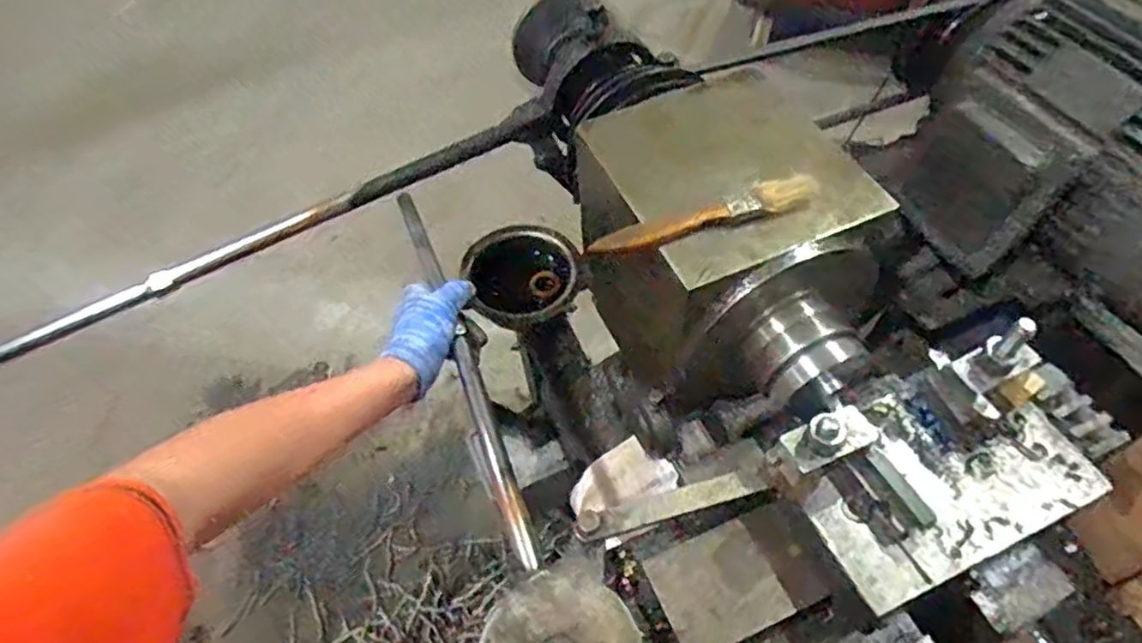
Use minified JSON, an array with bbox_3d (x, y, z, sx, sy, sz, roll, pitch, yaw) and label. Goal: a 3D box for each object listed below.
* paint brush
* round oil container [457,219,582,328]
[{"bbox_3d":[0.086,-0.067,0.418,0.151,0.014,0.018,-17,56,-8],"label":"paint brush"},{"bbox_3d":[-0.051,-0.045,0.737,0.124,0.065,0.117,-2,55,3],"label":"round oil container"}]

